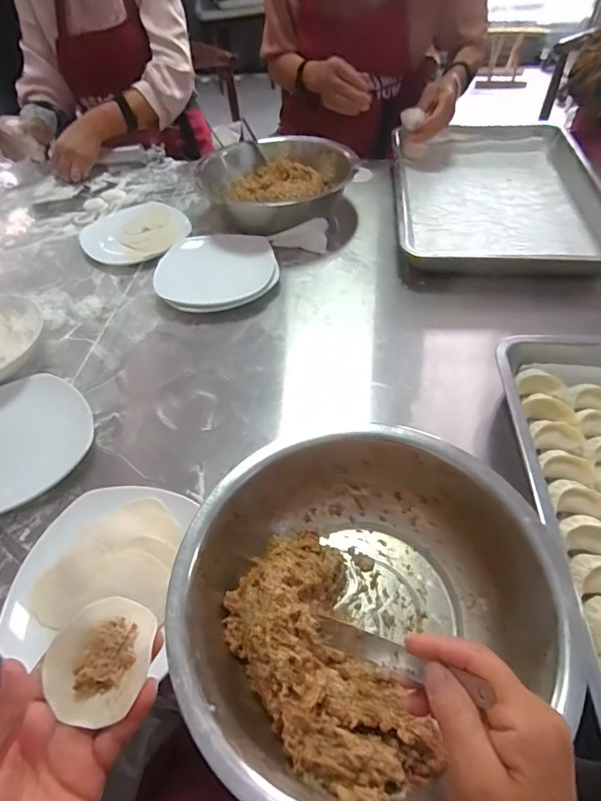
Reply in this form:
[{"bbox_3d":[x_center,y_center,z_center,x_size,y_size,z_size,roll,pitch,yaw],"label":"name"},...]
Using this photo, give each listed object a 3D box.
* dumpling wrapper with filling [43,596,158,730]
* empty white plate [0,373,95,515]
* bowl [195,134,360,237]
[{"bbox_3d":[-0.125,0.160,0.287,0.060,0.011,0.067,22,65,5],"label":"dumpling wrapper with filling"},{"bbox_3d":[-0.336,0.045,0.528,0.175,0.024,0.172,-2,49,3],"label":"empty white plate"},{"bbox_3d":[-0.035,-0.387,0.817,0.237,0.087,0.237,-2,49,3],"label":"bowl"}]

